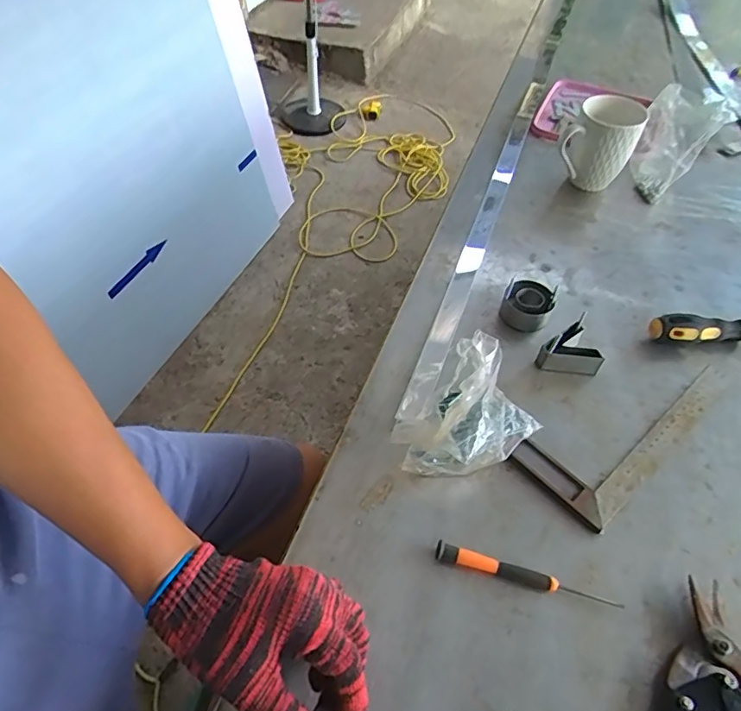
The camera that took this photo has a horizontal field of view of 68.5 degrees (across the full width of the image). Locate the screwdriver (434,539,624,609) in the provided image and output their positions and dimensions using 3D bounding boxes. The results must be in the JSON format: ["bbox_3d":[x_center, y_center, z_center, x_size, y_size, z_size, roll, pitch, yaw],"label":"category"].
[{"bbox_3d":[0.123,0.174,0.431,0.142,0.009,0.013,13,52,7],"label":"screwdriver"}]

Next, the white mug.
[{"bbox_3d":[0.313,-0.284,0.745,0.086,0.114,0.093,28,55,18],"label":"white mug"}]

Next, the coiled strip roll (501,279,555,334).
[{"bbox_3d":[0.174,-0.056,0.601,0.053,0.032,0.052,2,51,-2],"label":"coiled strip roll"}]

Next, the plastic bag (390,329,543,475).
[{"bbox_3d":[0.087,0.053,0.485,0.109,0.077,0.119,28,55,18],"label":"plastic bag"}]

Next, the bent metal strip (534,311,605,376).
[{"bbox_3d":[0.206,-0.011,0.565,0.059,0.037,0.053,9,52,4],"label":"bent metal strip"}]

